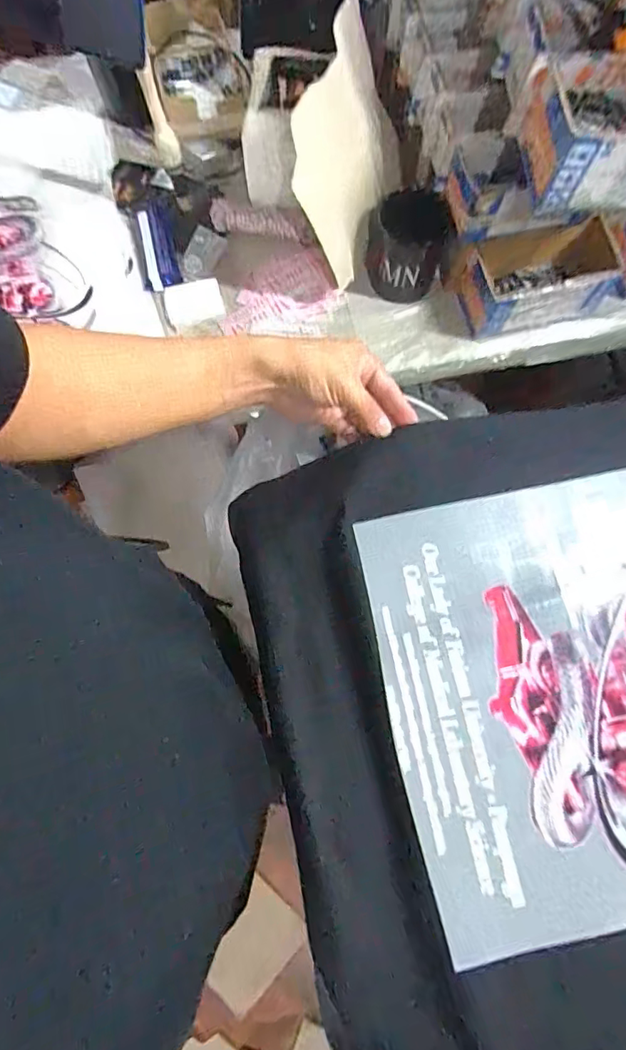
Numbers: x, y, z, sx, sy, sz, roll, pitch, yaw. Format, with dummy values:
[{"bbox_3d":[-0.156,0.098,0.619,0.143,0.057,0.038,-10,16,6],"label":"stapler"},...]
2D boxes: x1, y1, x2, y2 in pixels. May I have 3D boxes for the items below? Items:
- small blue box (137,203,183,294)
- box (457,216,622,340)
[{"bbox_3d":[-0.196,-0.354,0.664,0.046,0.021,0.107,-7,76,-2],"label":"small blue box"},{"bbox_3d":[0.260,-0.296,0.629,0.165,0.086,0.101,-14,76,-4],"label":"box"}]

